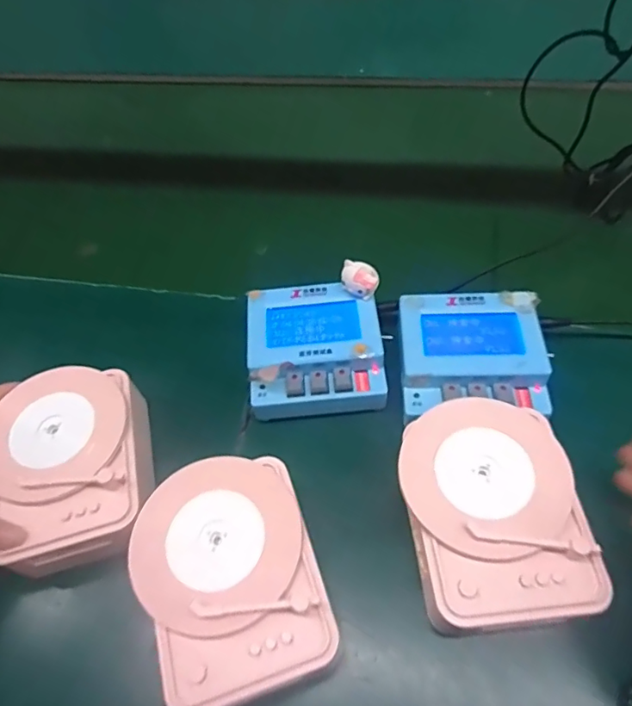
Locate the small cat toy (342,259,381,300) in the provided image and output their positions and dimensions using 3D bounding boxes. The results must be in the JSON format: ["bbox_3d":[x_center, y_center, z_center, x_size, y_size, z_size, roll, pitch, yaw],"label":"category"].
[{"bbox_3d":[0.035,-0.055,0.406,0.029,0.026,0.021,9,56,12],"label":"small cat toy"}]

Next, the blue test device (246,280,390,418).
[{"bbox_3d":[0.000,-0.002,0.410,0.100,0.046,0.092,-5,54,2],"label":"blue test device"}]

